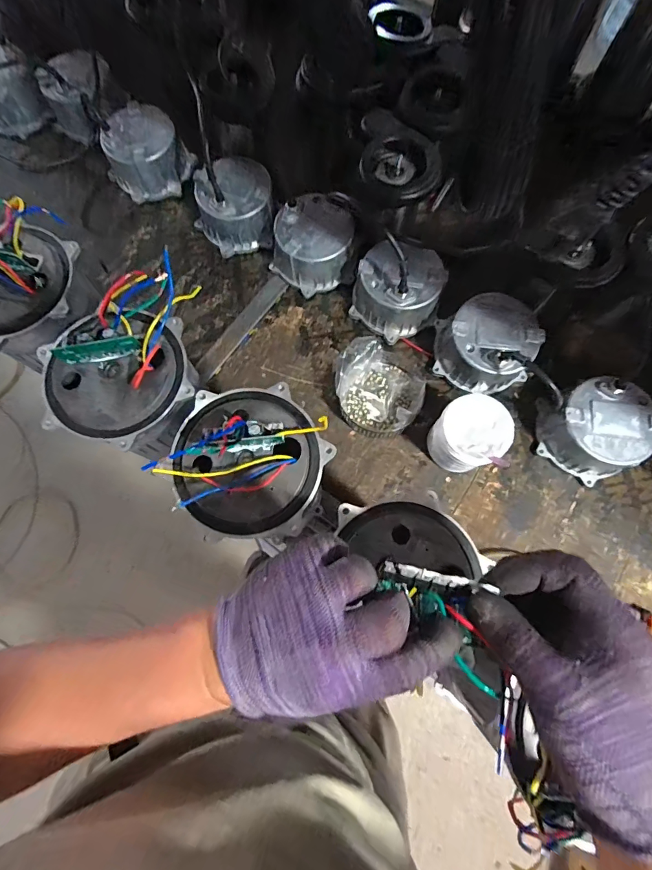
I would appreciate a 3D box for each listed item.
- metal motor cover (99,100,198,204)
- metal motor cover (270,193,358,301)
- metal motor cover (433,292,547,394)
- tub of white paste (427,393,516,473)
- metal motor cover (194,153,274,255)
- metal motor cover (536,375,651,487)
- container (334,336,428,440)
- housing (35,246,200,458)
[{"bbox_3d":[-0.342,-0.530,0.754,0.148,0.086,0.138,-27,76,-6],"label":"metal motor cover"},{"bbox_3d":[-0.024,-0.331,0.692,0.138,0.090,0.139,31,78,9],"label":"metal motor cover"},{"bbox_3d":[0.255,-0.145,0.636,0.147,0.089,0.137,4,75,2],"label":"metal motor cover"},{"bbox_3d":[0.208,0.003,0.595,0.094,0.103,0.096,0,75,1],"label":"tub of white paste"},{"bbox_3d":[-0.164,-0.405,0.714,0.144,0.084,0.132,-18,76,-4],"label":"metal motor cover"},{"bbox_3d":[0.409,-0.005,0.601,0.145,0.089,0.142,0,75,1],"label":"metal motor cover"},{"bbox_3d":[0.084,-0.076,0.635,0.141,0.070,0.138,0,75,1],"label":"container"},{"bbox_3d":[-0.219,-0.072,0.424,0.164,0.112,0.171,2,75,1],"label":"housing"}]

